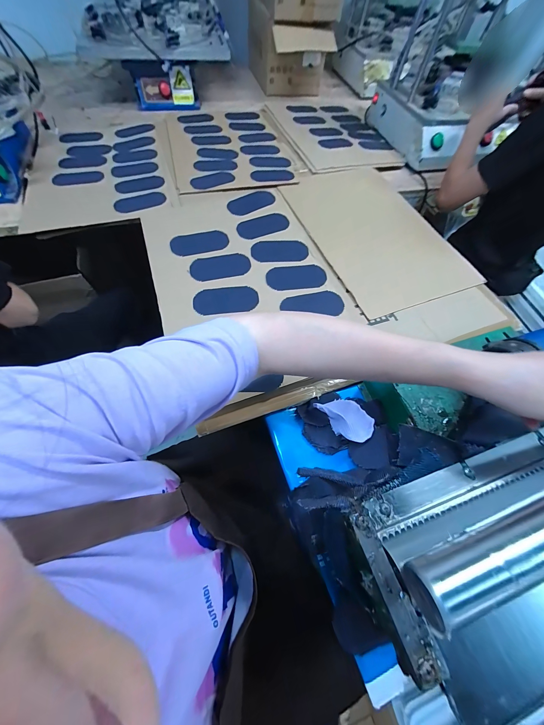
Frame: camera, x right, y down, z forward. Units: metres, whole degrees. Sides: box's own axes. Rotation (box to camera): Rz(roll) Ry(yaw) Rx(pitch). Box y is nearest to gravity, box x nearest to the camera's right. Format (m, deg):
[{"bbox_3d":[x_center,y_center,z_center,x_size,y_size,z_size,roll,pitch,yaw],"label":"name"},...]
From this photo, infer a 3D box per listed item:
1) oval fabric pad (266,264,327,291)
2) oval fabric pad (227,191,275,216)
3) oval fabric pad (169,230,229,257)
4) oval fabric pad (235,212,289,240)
[{"bbox_3d":[0.054,-0.191,0.570,0.128,0.012,0.067,-3,63,-6],"label":"oval fabric pad"},{"bbox_3d":[-0.051,-0.418,0.665,0.129,0.011,0.063,-24,69,-12],"label":"oval fabric pad"},{"bbox_3d":[-0.169,-0.282,0.600,0.129,0.009,0.068,-14,65,-11],"label":"oval fabric pad"},{"bbox_3d":[-0.021,-0.344,0.637,0.128,0.010,0.070,-19,66,-13],"label":"oval fabric pad"}]

